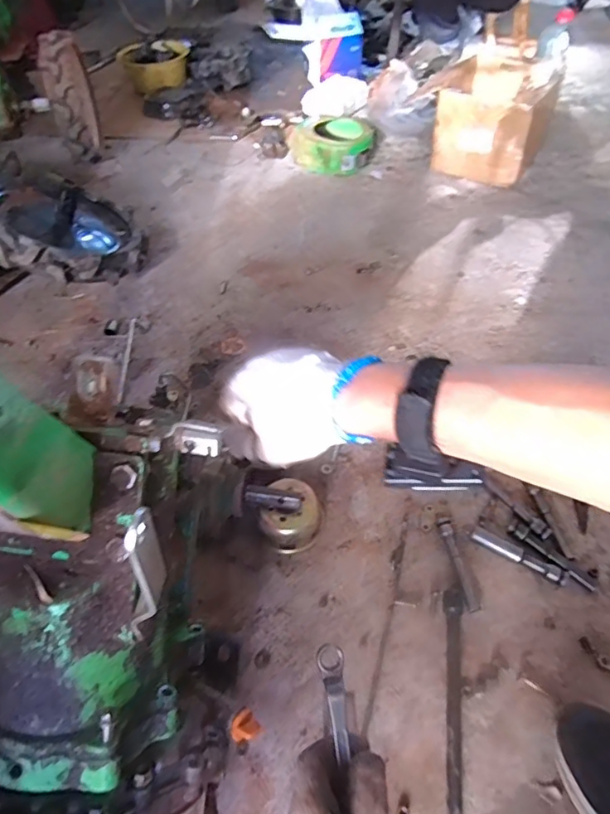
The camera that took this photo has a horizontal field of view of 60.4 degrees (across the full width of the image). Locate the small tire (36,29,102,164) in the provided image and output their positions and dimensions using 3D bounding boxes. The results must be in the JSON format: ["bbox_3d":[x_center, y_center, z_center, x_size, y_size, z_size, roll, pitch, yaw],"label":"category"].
[{"bbox_3d":[-0.624,-0.824,1.411,0.077,0.291,0.298,-11,51,-8],"label":"small tire"}]

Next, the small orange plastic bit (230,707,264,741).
[{"bbox_3d":[-0.056,0.291,0.478,0.025,0.014,0.026,-1,50,1],"label":"small orange plastic bit"}]

